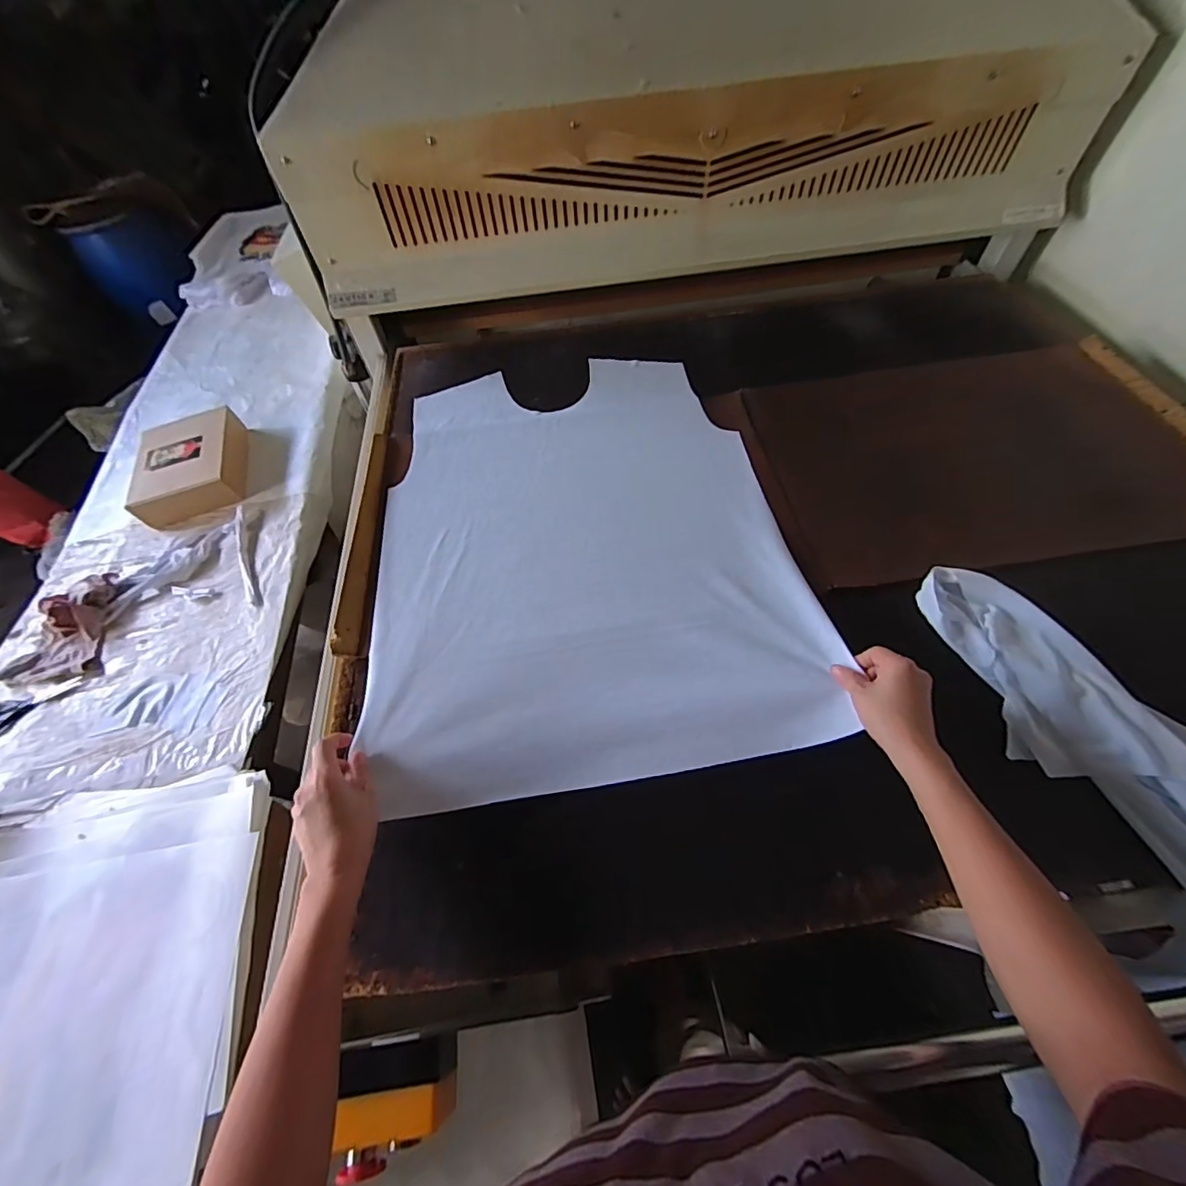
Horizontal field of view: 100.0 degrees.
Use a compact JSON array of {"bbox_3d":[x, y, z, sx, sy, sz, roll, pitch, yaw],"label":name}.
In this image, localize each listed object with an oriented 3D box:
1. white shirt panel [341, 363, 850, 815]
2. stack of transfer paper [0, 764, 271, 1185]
[{"bbox_3d":[-0.024,-0.099,0.708,0.536,0.039,0.703,-9,57,-3],"label":"white shirt panel"},{"bbox_3d":[-0.603,0.445,0.569,0.424,0.052,0.432,-13,57,-6],"label":"stack of transfer paper"}]

